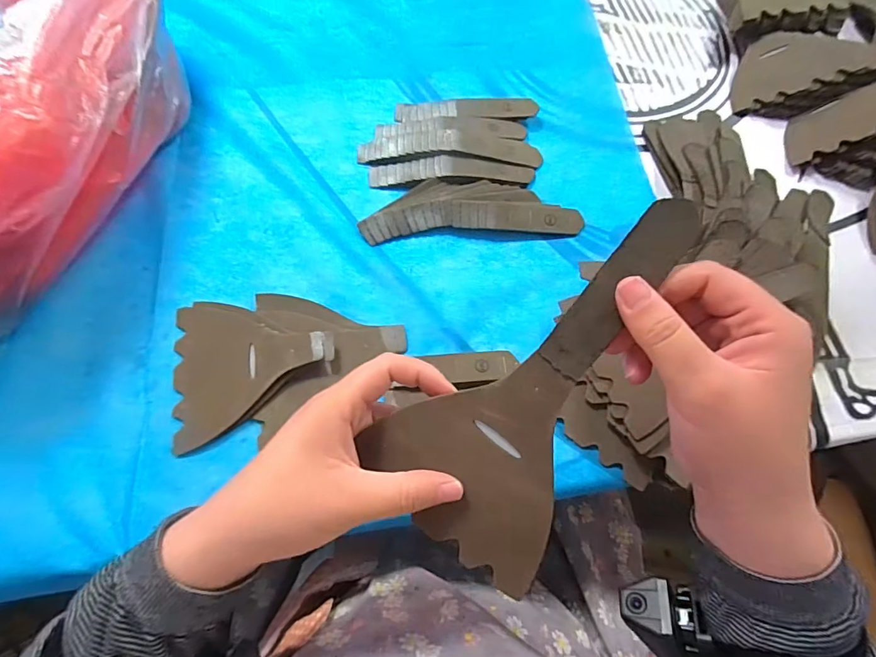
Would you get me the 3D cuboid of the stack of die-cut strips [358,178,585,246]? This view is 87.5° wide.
[{"bbox_3d":[0.033,-0.117,0.444,0.206,0.020,0.059,-3,66,-4],"label":"stack of die-cut strips"}]

